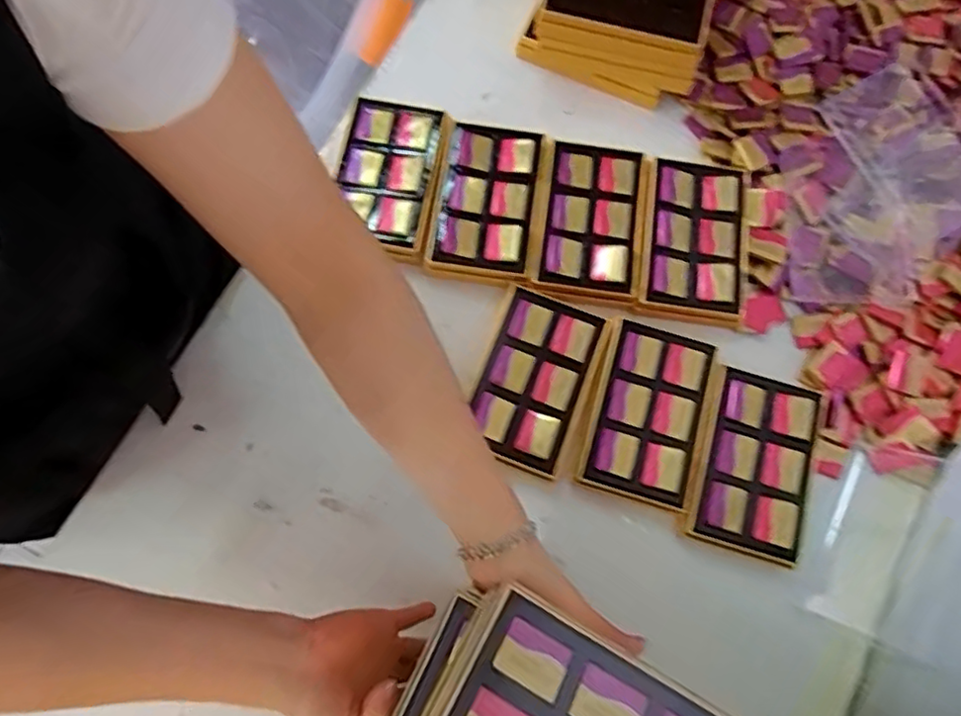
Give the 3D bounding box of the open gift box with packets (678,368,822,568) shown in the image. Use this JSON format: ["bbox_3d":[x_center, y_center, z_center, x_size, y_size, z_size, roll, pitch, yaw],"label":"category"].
[{"bbox_3d":[0.254,0.098,0.577,0.103,0.035,0.167,18,75,3],"label":"open gift box with packets"}]

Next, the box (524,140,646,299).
[{"bbox_3d":[0.106,-0.139,0.634,0.105,0.024,0.164,8,75,0],"label":"box"}]

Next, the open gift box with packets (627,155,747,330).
[{"bbox_3d":[0.213,-0.118,0.623,0.104,0.021,0.163,9,75,0],"label":"open gift box with packets"}]

